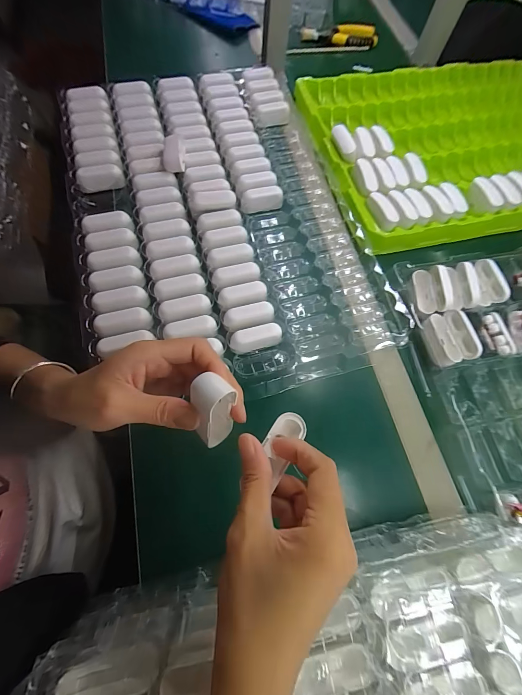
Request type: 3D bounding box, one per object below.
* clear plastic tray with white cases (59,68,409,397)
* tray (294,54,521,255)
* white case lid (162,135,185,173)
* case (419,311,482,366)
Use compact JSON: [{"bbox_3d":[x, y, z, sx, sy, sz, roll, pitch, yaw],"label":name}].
[{"bbox_3d":[-0.064,-0.207,0.429,0.379,0.033,0.554,-15,69,-9],"label":"clear plastic tray with white cases"},{"bbox_3d":[0.367,-0.373,0.524,0.530,0.033,0.385,-10,69,-9],"label":"tray"},{"bbox_3d":[-0.128,-0.283,0.434,0.031,0.017,0.059,-6,68,-7],"label":"white case lid"},{"bbox_3d":[0.233,-0.012,0.371,0.048,0.031,0.065,-12,69,-9],"label":"case"}]

